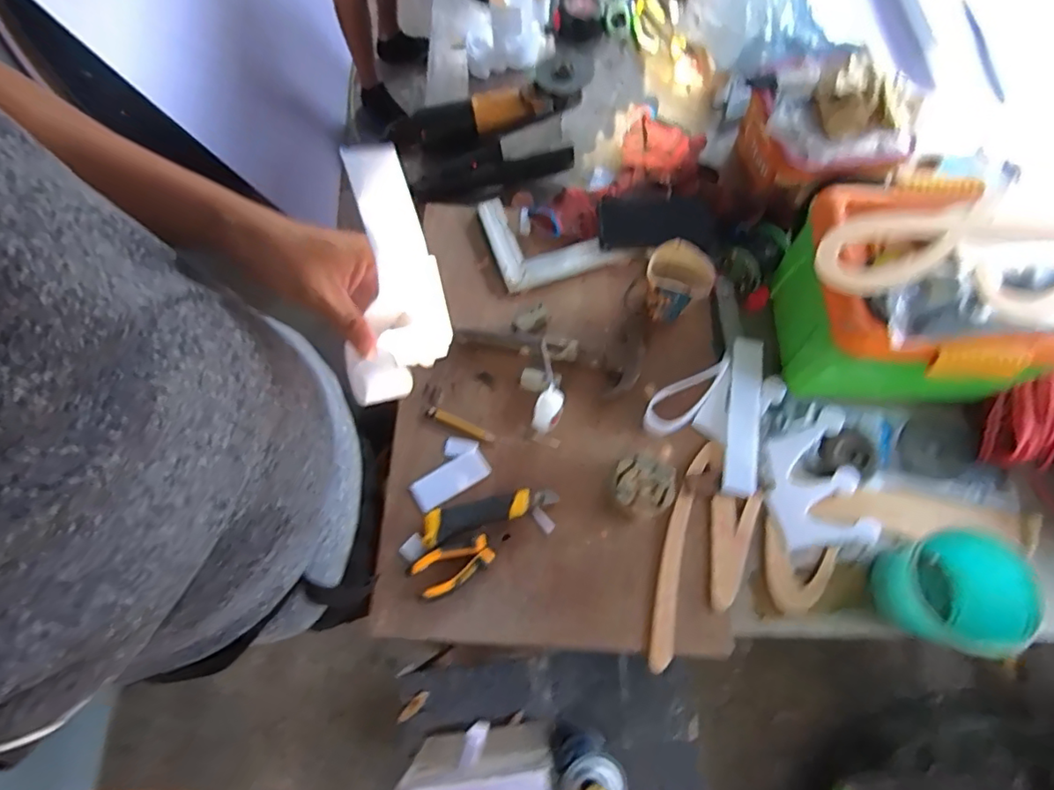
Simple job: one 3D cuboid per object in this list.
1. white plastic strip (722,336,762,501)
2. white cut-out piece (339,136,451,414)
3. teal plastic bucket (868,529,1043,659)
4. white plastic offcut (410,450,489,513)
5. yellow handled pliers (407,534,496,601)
[{"bbox_3d":[0.280,0.025,0.740,0.041,0.009,0.210,9,70,4],"label":"white plastic strip"},{"bbox_3d":[-0.099,-0.073,0.433,0.091,0.201,0.045,13,36,5],"label":"white cut-out piece"},{"bbox_3d":[0.471,0.219,0.637,0.128,0.084,0.121,0,69,1],"label":"teal plastic bucket"},{"bbox_3d":[-0.096,0.105,0.717,0.097,0.004,0.042,-30,72,-10],"label":"white plastic offcut"},{"bbox_3d":[-0.087,0.201,0.675,0.096,0.011,0.052,-24,71,-8],"label":"yellow handled pliers"}]

